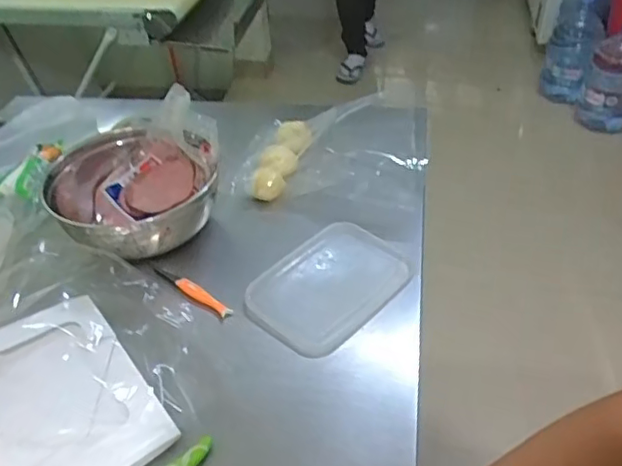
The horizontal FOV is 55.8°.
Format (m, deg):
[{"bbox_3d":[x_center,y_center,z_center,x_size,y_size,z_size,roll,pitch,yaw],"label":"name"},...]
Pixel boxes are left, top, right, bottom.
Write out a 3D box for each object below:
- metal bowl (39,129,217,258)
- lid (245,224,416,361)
[{"bbox_3d":[-0.245,-0.063,0.809,0.203,0.088,0.225,-20,44,-18],"label":"metal bowl"},{"bbox_3d":[0.025,0.060,0.742,0.140,0.008,0.212,31,52,32],"label":"lid"}]

